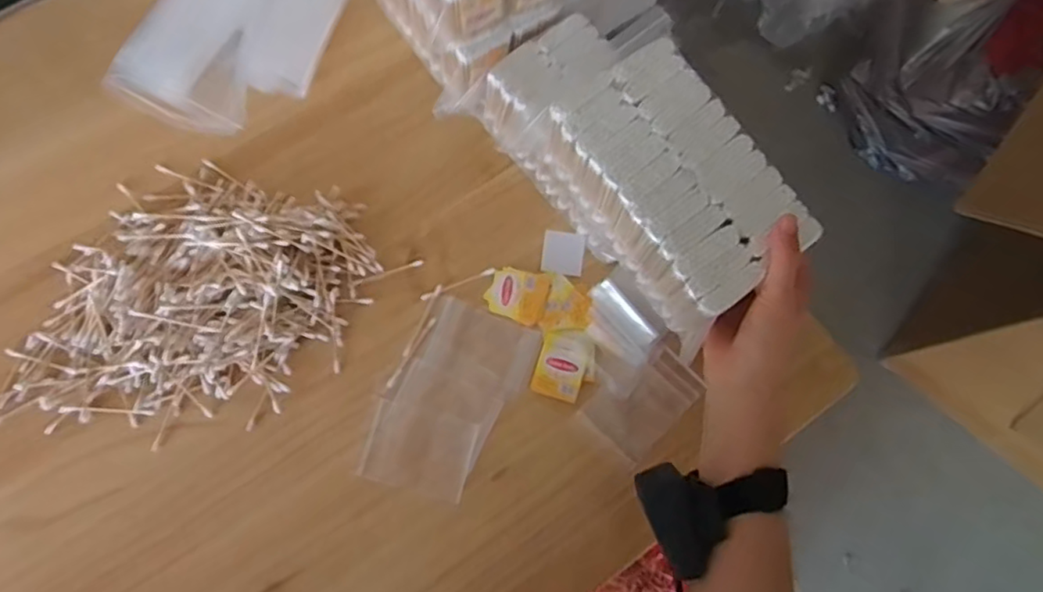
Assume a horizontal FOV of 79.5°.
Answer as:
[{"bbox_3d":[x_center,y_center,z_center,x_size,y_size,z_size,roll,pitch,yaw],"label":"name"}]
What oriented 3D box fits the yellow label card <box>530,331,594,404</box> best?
[{"bbox_3d":[0.038,0.063,0.575,0.045,0.006,0.062,18,73,4],"label":"yellow label card"}]

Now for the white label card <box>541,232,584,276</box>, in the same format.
[{"bbox_3d":[0.041,-0.042,0.612,0.039,0.004,0.043,9,77,3],"label":"white label card"}]

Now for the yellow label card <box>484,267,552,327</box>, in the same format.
[{"bbox_3d":[-0.003,-0.002,0.596,0.054,0.004,0.052,22,70,4],"label":"yellow label card"}]

